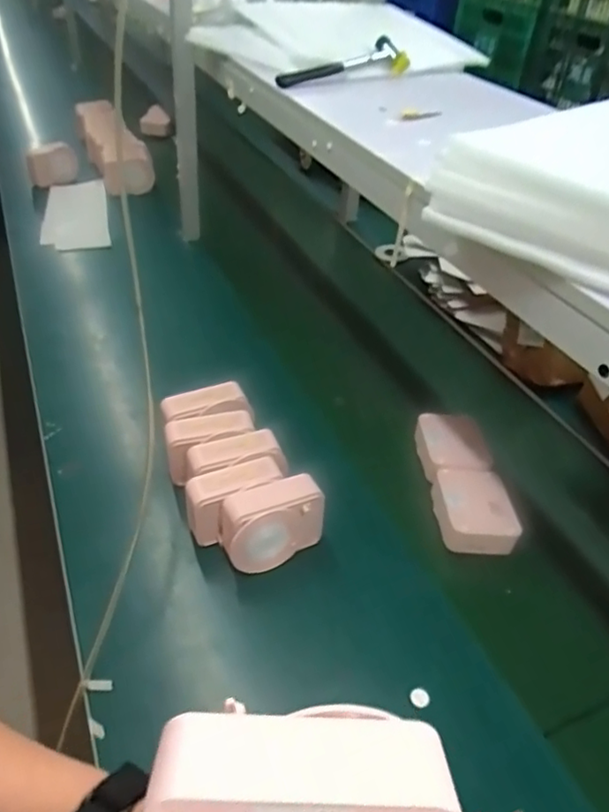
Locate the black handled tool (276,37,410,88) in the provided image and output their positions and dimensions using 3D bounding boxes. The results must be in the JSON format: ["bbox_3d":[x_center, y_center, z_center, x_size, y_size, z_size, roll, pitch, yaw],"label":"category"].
[{"bbox_3d":[0.074,-0.556,0.981,0.260,0.055,0.045,-29,50,-33],"label":"black handled tool"}]

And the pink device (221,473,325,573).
[{"bbox_3d":[-0.041,0.153,0.797,0.130,0.085,0.066,-15,44,-22],"label":"pink device"}]

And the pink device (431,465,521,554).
[{"bbox_3d":[0.245,0.153,0.880,0.105,0.051,0.126,3,40,-1],"label":"pink device"}]

